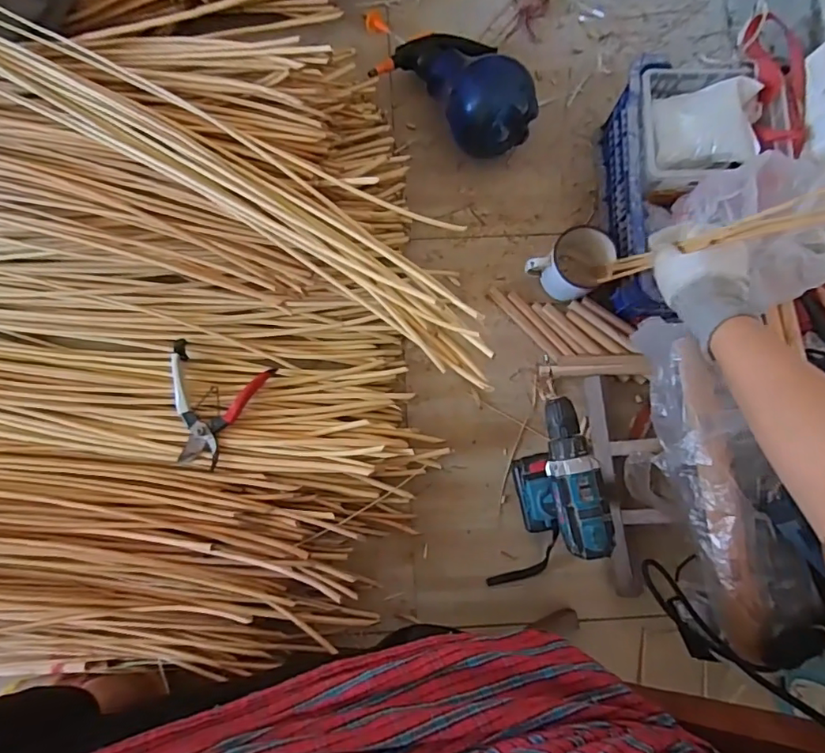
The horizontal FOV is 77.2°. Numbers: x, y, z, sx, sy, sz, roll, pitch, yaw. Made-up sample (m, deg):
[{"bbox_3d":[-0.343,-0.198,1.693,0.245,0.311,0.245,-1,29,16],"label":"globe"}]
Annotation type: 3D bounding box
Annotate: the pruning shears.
[{"bbox_3d":[-0.298,0.044,0.750,0.146,0.030,0.160,18,82,1],"label":"pruning shears"}]

